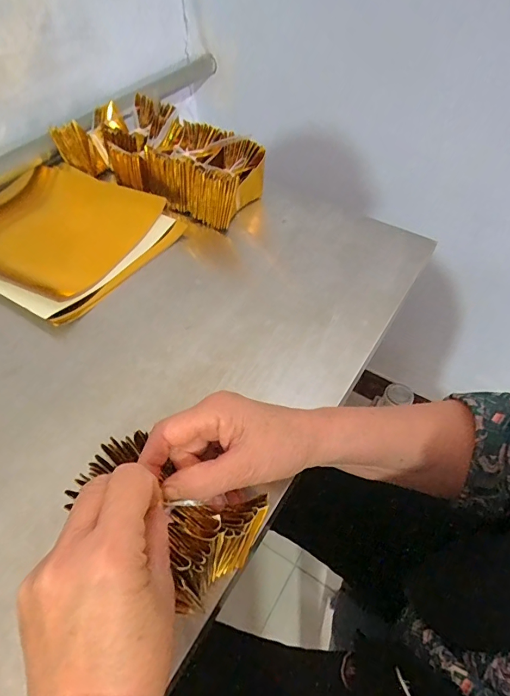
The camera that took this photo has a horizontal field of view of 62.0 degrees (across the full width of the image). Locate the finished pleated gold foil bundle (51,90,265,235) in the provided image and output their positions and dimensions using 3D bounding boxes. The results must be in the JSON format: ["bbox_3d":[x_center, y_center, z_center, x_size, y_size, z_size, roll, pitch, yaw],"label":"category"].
[{"bbox_3d":[-0.134,-0.266,0.603,0.295,0.083,0.123,30,59,19],"label":"finished pleated gold foil bundle"}]

